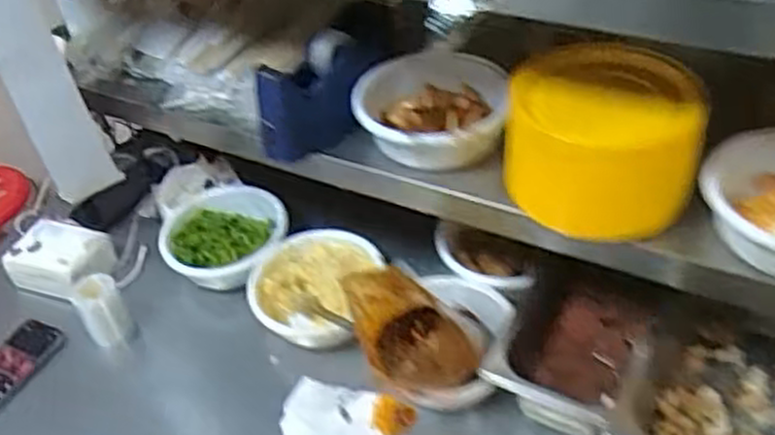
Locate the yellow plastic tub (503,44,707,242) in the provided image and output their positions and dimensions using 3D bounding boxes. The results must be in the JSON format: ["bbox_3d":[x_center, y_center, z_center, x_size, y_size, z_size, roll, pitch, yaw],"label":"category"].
[{"bbox_3d":[0.201,-0.077,0.740,0.181,0.106,0.168,6,43,16],"label":"yellow plastic tub"}]

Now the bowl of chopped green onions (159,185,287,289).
[{"bbox_3d":[-0.226,0.026,1.079,0.176,0.063,0.164,-4,42,5],"label":"bowl of chopped green onions"}]

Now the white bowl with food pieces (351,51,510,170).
[{"bbox_3d":[0.044,-0.109,0.840,0.156,0.070,0.161,-5,42,4],"label":"white bowl with food pieces"}]

